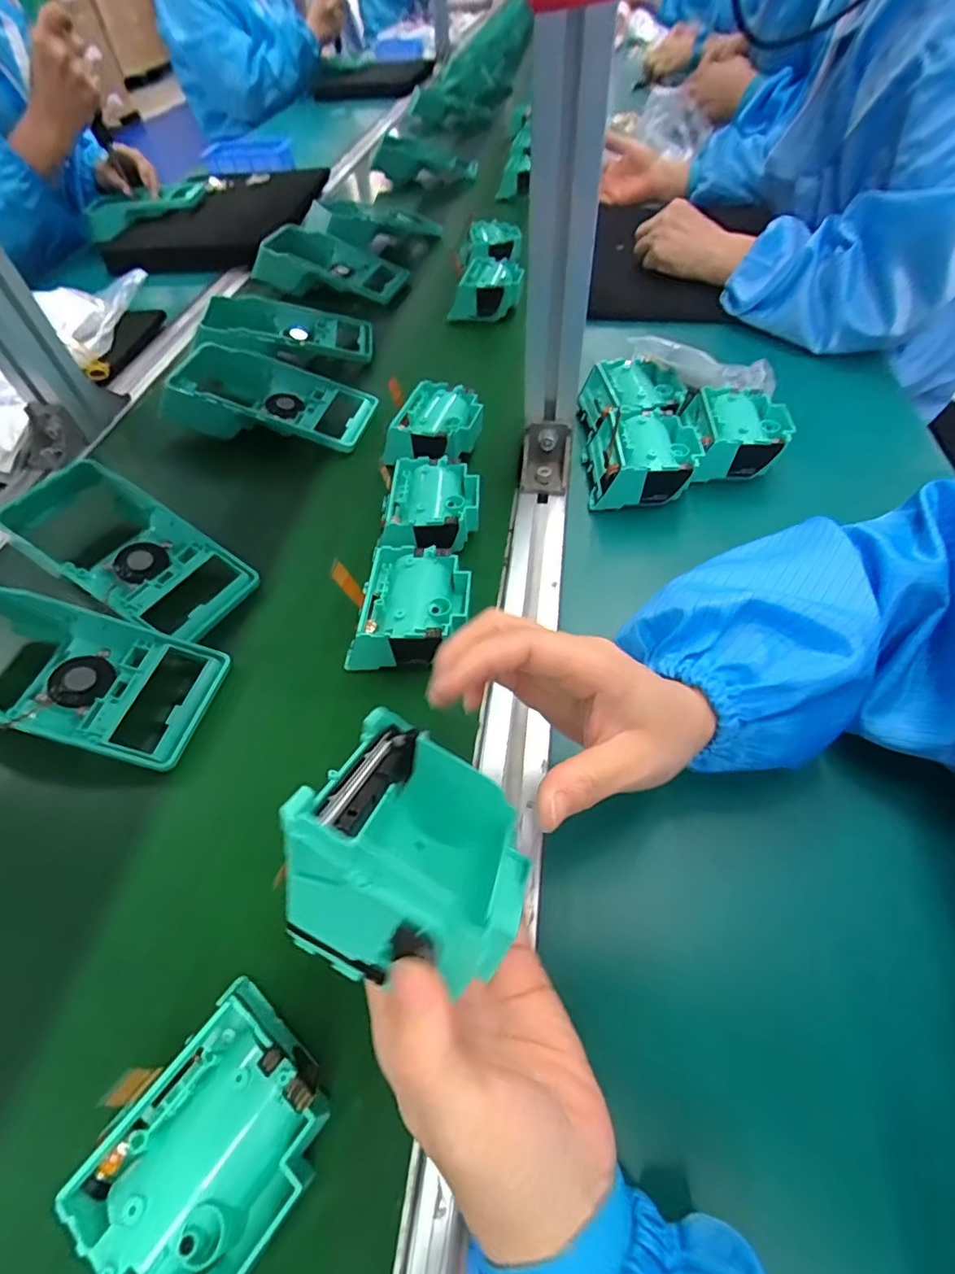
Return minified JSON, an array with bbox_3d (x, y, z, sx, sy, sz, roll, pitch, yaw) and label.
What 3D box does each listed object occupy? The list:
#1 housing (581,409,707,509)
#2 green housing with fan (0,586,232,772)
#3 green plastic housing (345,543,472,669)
[{"bbox_3d":[0.126,-0.134,0.421,0.080,0.045,0.086,1,55,4],"label":"housing"},{"bbox_3d":[-0.264,0.022,0.333,0.194,0.046,0.087,9,55,9],"label":"green housing with fan"},{"bbox_3d":[-0.040,-0.016,0.350,0.071,0.040,0.090,4,55,6],"label":"green plastic housing"}]

